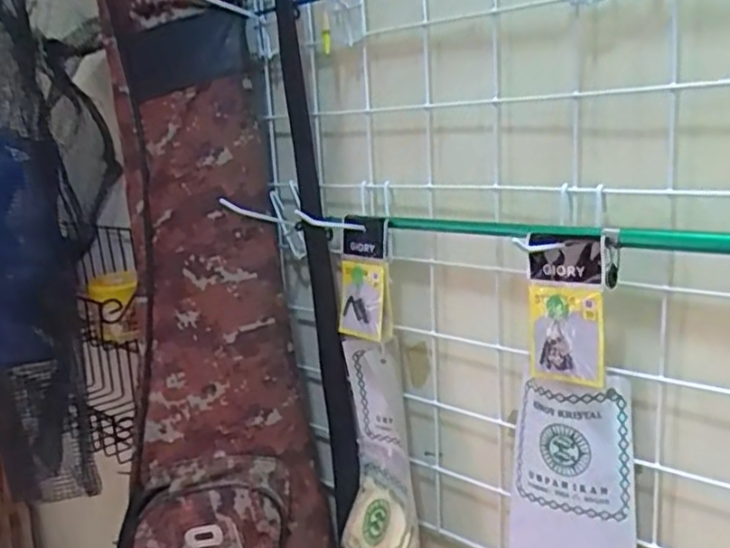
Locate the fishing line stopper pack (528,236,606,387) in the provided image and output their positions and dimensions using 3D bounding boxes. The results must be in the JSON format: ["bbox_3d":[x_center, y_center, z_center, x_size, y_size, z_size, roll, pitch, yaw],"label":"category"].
[{"bbox_3d":[0.127,0.025,0.432,0.050,0.089,0.009,3,8,39],"label":"fishing line stopper pack"}]

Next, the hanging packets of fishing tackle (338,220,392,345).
[{"bbox_3d":[-0.003,0.004,0.558,0.022,0.099,0.065,-5,9,-41],"label":"hanging packets of fishing tackle"}]

